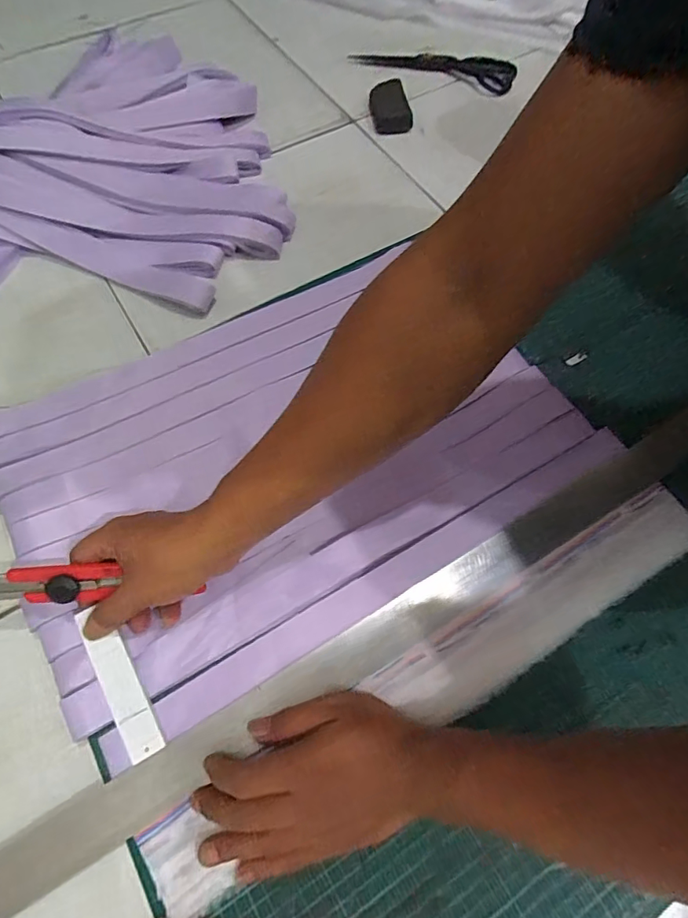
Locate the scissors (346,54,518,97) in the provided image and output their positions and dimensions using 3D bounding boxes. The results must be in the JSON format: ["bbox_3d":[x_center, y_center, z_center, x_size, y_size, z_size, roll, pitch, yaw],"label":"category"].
[{"bbox_3d":[0.134,-0.580,0.731,0.243,0.010,0.071,2,65,-1],"label":"scissors"}]

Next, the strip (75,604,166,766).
[{"bbox_3d":[-0.167,0.163,0.365,0.024,0.005,0.114,-25,76,-23],"label":"strip"}]

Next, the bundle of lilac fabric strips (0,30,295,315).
[{"bbox_3d":[-0.363,-0.347,0.580,0.555,0.076,0.455,-16,67,-9],"label":"bundle of lilac fabric strips"}]

